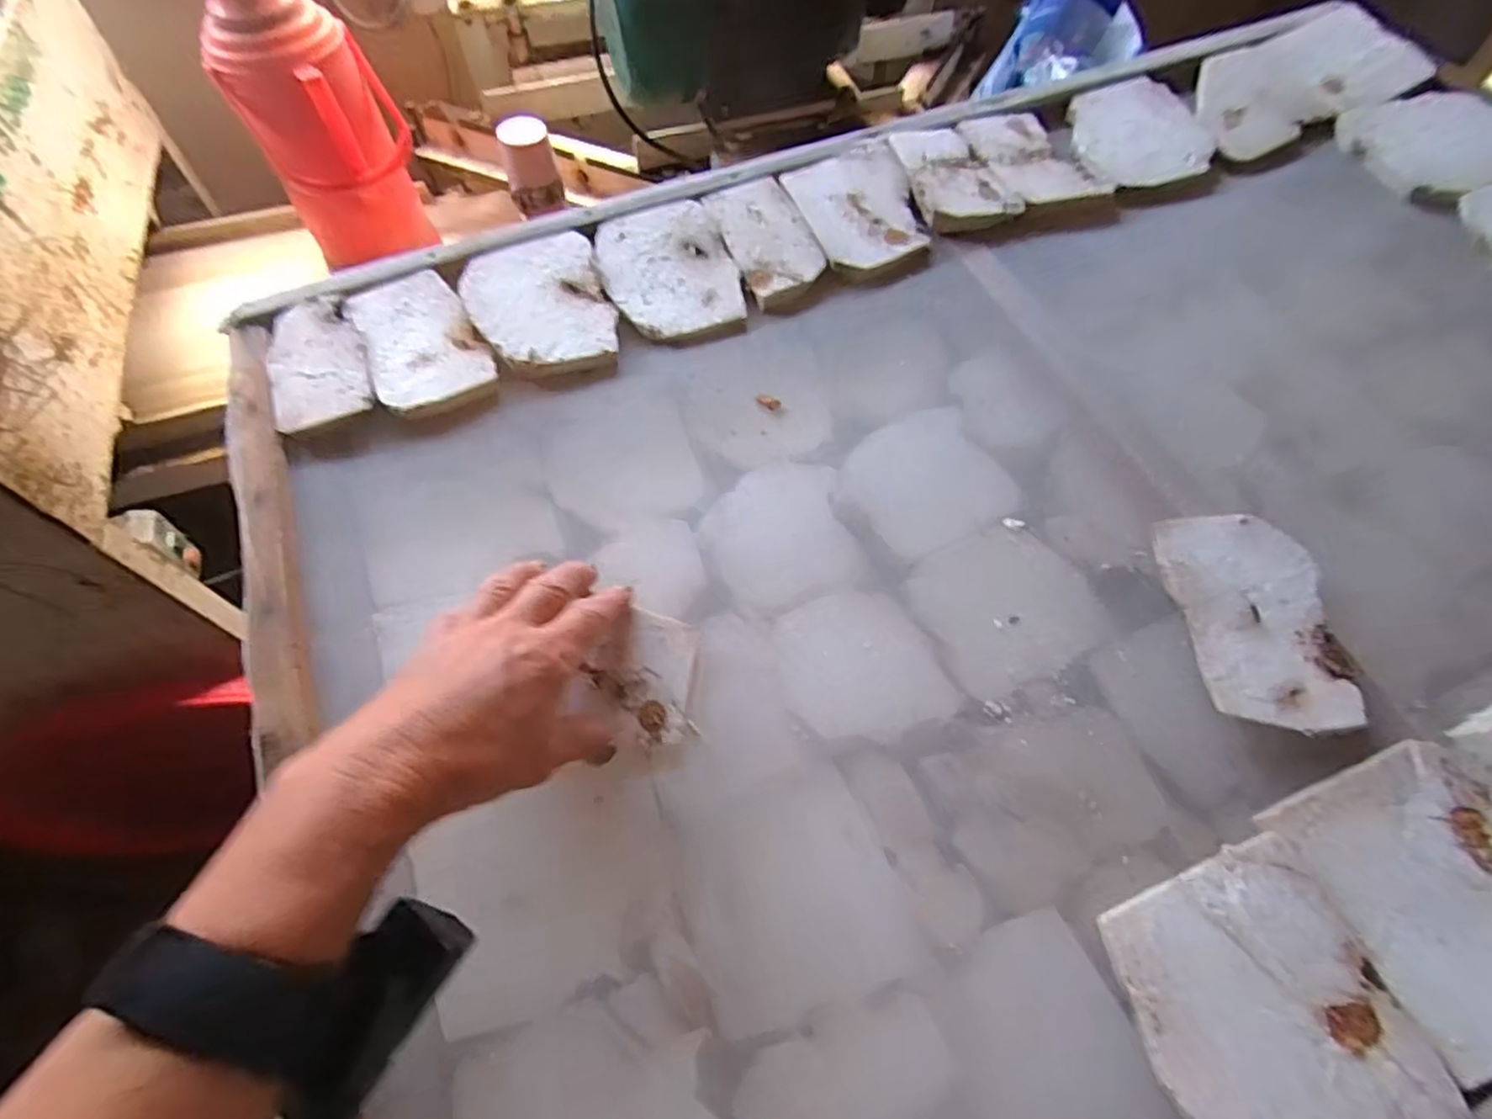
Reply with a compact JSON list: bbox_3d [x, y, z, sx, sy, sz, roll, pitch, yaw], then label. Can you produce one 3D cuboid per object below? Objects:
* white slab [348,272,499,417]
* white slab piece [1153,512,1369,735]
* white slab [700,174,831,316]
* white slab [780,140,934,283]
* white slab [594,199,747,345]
[{"bbox_3d":[-0.222,-0.149,0.453,0.071,0.013,0.112,-28,64,-15],"label":"white slab"},{"bbox_3d":[0.262,0.029,0.343,0.070,0.016,0.114,1,60,0],"label":"white slab piece"},{"bbox_3d":[0.017,-0.239,0.501,0.062,0.011,0.115,-19,62,-11],"label":"white slab"},{"bbox_3d":[0.089,-0.266,0.508,0.089,0.011,0.126,-19,62,-11],"label":"white slab"},{"bbox_3d":[-0.056,-0.210,0.492,0.093,0.014,0.122,-17,62,-9],"label":"white slab"}]

